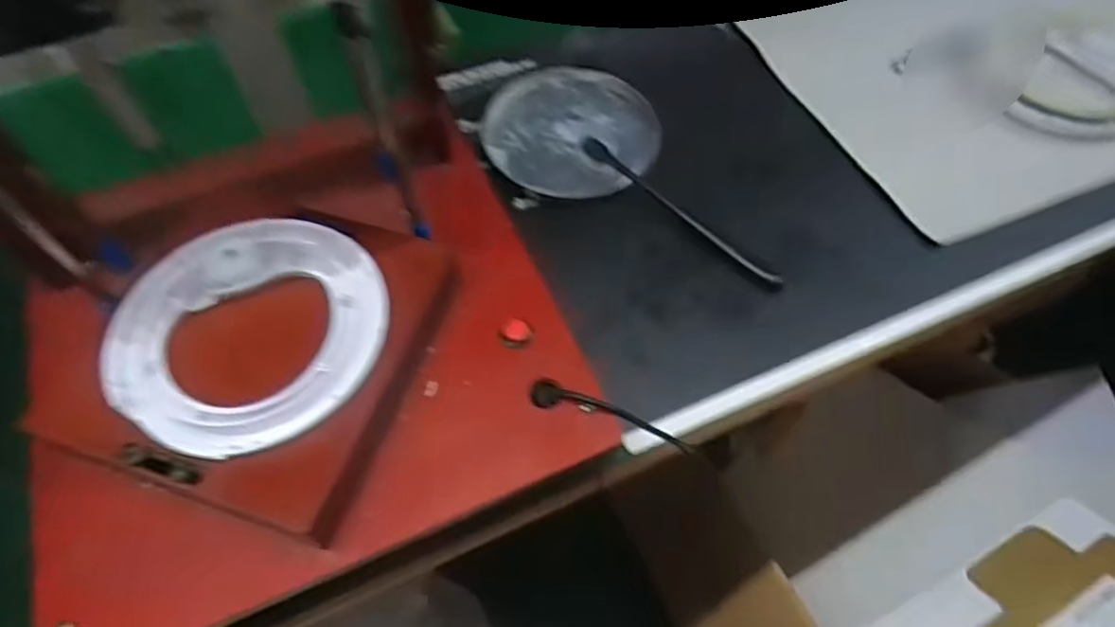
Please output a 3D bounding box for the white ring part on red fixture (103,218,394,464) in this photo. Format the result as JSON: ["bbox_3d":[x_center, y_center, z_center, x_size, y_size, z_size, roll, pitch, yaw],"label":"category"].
[{"bbox_3d":[-0.157,0.006,0.335,0.134,0.014,0.129,-1,57,1],"label":"white ring part on red fixture"}]

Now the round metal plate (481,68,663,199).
[{"bbox_3d":[0.010,-0.143,0.510,0.129,0.006,0.139,-1,57,1],"label":"round metal plate"}]

